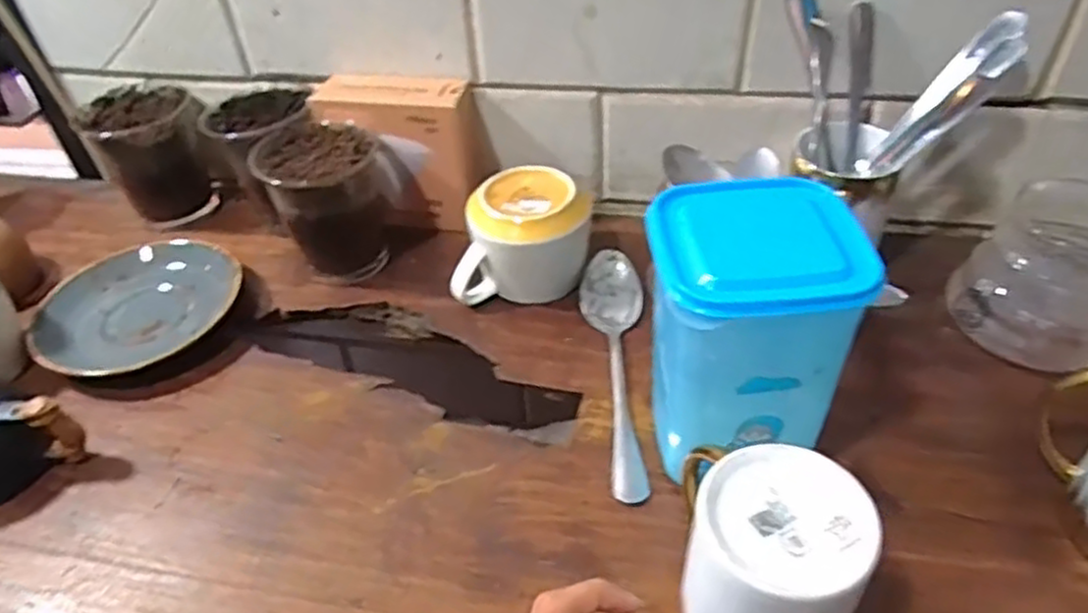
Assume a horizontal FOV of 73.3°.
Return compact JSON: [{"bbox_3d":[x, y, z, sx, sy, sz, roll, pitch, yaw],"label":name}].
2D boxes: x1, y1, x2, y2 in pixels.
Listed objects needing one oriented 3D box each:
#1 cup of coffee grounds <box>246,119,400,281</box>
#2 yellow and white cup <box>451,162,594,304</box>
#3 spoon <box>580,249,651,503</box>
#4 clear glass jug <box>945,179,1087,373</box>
[{"bbox_3d":[-0.162,-0.079,0.572,0.087,0.114,0.086,-3,44,3],"label":"cup of coffee grounds"},{"bbox_3d":[-0.015,-0.053,0.540,0.098,0.073,0.071,-3,44,3],"label":"yellow and white cup"},{"bbox_3d":[0.045,0.036,0.484,0.042,0.017,0.199,0,44,6],"label":"spoon"},{"bbox_3d":[0.331,-0.014,0.465,0.109,0.096,0.099,29,54,31],"label":"clear glass jug"}]

